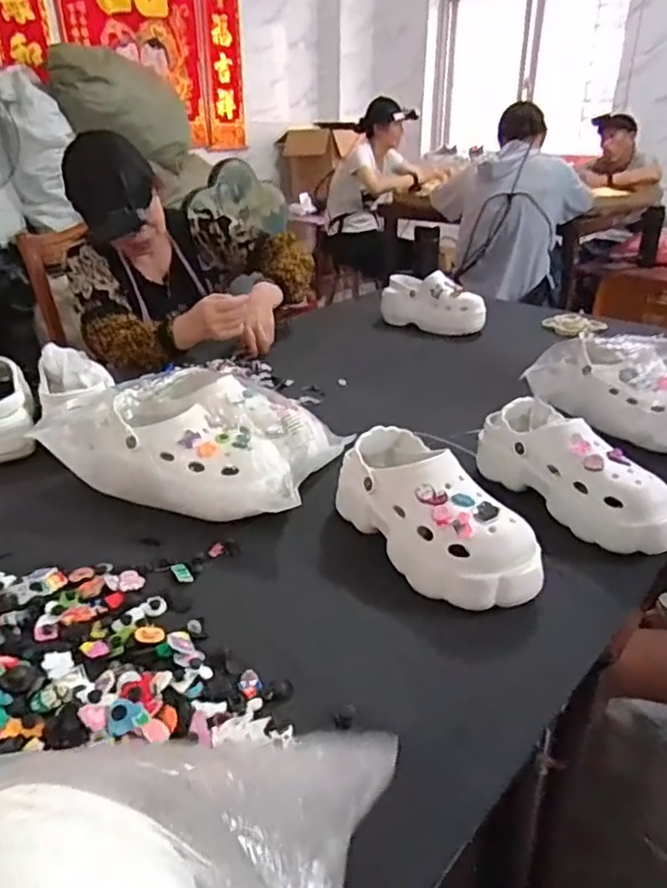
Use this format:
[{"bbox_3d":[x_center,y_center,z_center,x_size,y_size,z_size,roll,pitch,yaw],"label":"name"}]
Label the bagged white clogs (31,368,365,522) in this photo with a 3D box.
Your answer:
[{"bbox_3d":[-0.174,-0.009,0.849,0.343,0.104,0.244,10,28,18],"label":"bagged white clogs"}]

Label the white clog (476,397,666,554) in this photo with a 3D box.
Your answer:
[{"bbox_3d":[0.289,0.028,0.769,0.085,0.102,0.254,-15,30,-27],"label":"white clog"}]

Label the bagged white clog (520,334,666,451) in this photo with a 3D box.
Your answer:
[{"bbox_3d":[0.492,-0.093,1.002,0.212,0.108,0.339,-17,31,-30],"label":"bagged white clog"}]

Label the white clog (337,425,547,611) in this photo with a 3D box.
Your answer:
[{"bbox_3d":[0.103,0.079,0.693,0.106,0.107,0.256,-16,31,-28],"label":"white clog"}]

